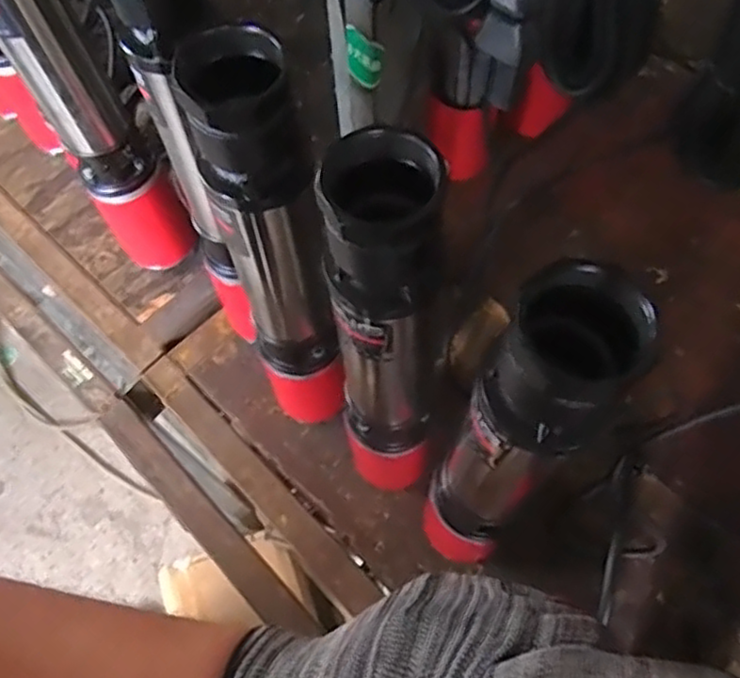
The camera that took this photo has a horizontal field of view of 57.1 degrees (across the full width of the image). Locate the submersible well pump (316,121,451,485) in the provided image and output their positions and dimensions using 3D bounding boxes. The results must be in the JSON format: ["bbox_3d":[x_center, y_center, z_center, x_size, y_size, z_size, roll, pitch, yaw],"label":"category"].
[{"bbox_3d":[0.011,0.029,0.483,0.057,0.449,0.070,-6,68,-1],"label":"submersible well pump"}]

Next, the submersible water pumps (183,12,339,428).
[{"bbox_3d":[-0.064,-0.040,0.485,0.066,0.387,0.070,-15,66,-4],"label":"submersible water pumps"}]

